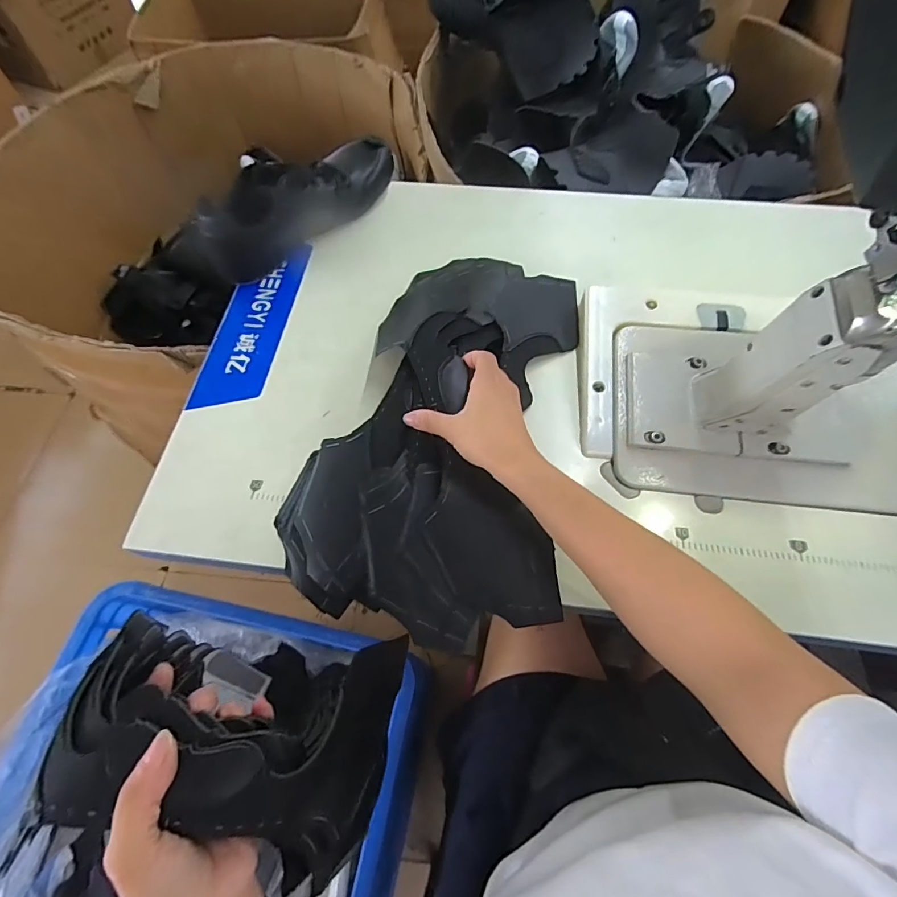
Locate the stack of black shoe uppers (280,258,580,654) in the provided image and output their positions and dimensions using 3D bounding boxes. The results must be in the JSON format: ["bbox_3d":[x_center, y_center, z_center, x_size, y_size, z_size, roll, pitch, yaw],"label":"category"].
[{"bbox_3d":[-0.004,-0.041,0.438,0.241,0.066,0.400,9,64,6],"label":"stack of black shoe uppers"}]

